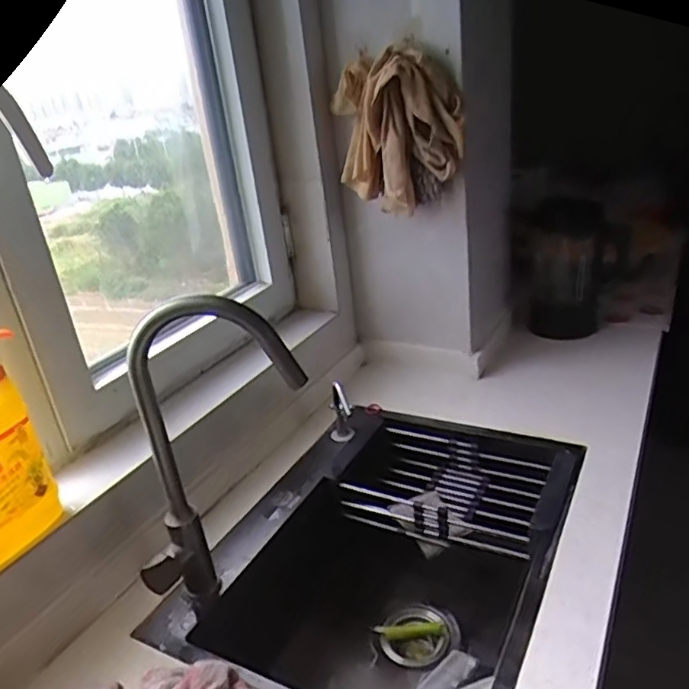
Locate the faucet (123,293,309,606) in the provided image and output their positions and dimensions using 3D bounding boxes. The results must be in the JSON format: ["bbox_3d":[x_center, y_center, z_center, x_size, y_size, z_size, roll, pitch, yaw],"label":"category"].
[{"bbox_3d":[-0.154,0.146,0.740,0.234,0.426,0.061,-11,25,-9],"label":"faucet"}]

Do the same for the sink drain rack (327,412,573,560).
[{"bbox_3d":[0.184,0.245,1.068,0.394,0.102,0.219,7,28,27],"label":"sink drain rack"}]

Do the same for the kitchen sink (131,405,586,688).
[{"bbox_3d":[0.079,0.378,0.962,0.464,0.248,0.615,7,28,28],"label":"kitchen sink"}]

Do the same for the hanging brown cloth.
[{"bbox_3d":[0.094,-0.364,1.046,0.086,0.253,0.223,-27,31,-37],"label":"hanging brown cloth"}]

